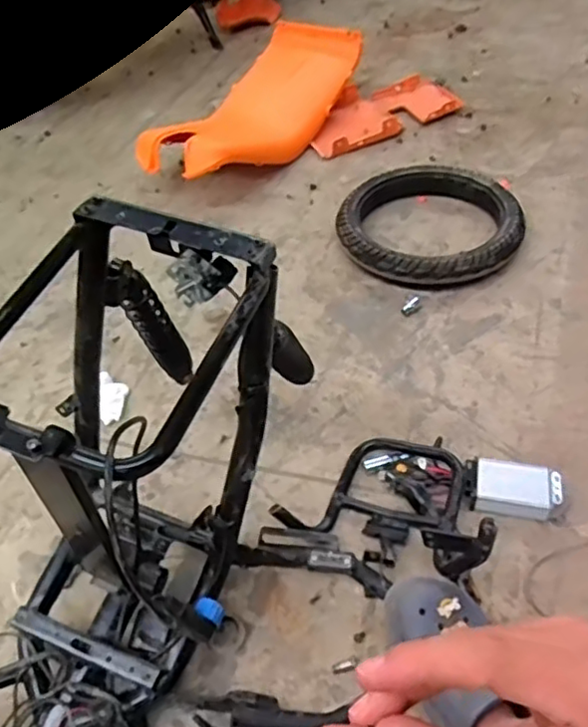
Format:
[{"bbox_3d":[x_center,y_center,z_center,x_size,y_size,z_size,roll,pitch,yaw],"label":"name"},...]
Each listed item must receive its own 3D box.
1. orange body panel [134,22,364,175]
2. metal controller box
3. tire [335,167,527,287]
[{"bbox_3d":[-0.087,-0.648,1.566,0.287,0.145,0.654,24,55,24],"label":"orange body panel"},{"bbox_3d":[0.317,0.178,0.892,0.117,0.036,0.077,6,49,11],"label":"metal controller box"},{"bbox_3d":[0.273,-0.281,1.290,0.353,0.068,0.328,-3,48,3],"label":"tire"}]

